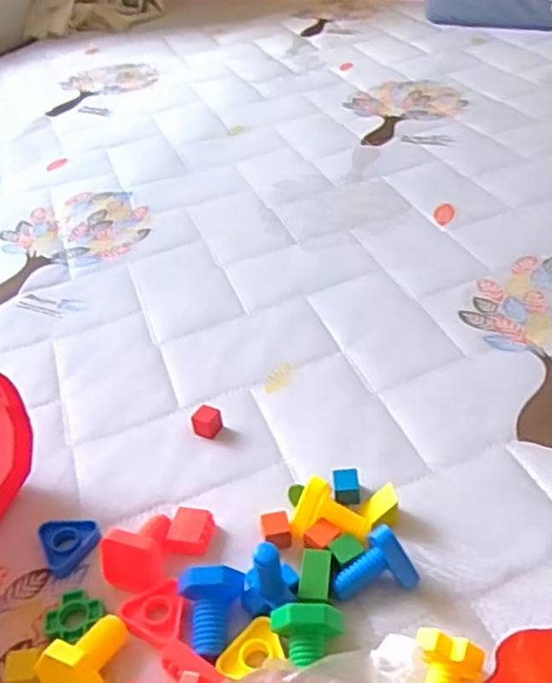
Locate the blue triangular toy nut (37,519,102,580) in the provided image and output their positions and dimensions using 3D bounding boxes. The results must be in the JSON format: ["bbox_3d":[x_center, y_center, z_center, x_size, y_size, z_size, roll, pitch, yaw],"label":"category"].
[{"bbox_3d":[-0.155,0.152,0.517,0.041,0.008,0.044,-22,44,-18],"label":"blue triangular toy nut"}]

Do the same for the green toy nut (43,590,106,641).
[{"bbox_3d":[-0.144,0.196,0.482,0.035,0.011,0.035,-3,41,3],"label":"green toy nut"}]

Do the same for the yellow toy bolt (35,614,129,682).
[{"bbox_3d":[-0.124,0.204,0.445,0.039,0.035,0.061,25,50,31],"label":"yellow toy bolt"}]

